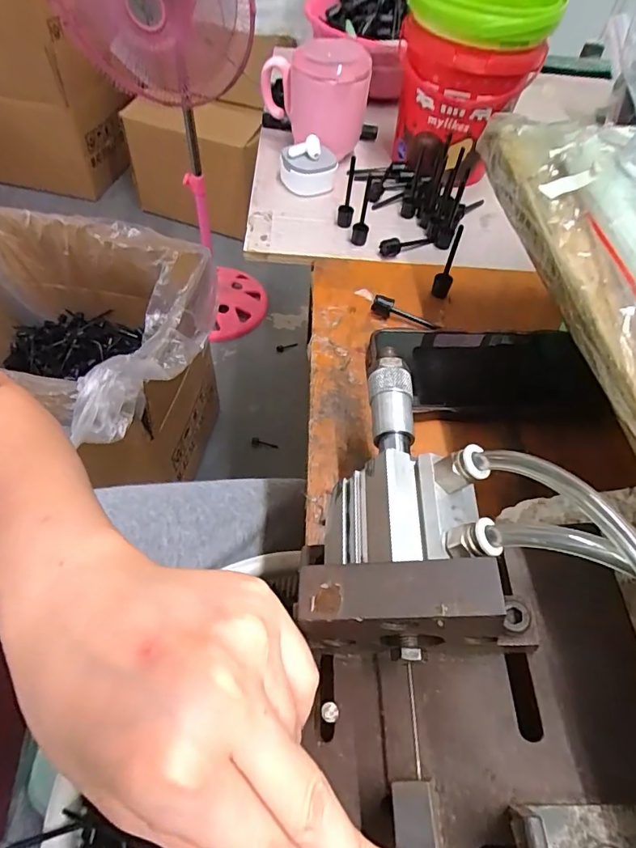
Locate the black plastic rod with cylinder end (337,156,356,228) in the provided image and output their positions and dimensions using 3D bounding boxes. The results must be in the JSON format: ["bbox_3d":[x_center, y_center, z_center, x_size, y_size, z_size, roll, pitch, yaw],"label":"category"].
[{"bbox_3d":[0.028,-0.212,0.440,0.015,0.066,0.015,7,55,-1],"label":"black plastic rod with cylinder end"}]

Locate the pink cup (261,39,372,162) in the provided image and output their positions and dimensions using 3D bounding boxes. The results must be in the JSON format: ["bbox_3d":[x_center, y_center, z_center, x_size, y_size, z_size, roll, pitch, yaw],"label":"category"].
[{"bbox_3d":[-0.004,-0.332,0.498,0.102,0.094,0.080,-1,56,-6],"label":"pink cup"}]

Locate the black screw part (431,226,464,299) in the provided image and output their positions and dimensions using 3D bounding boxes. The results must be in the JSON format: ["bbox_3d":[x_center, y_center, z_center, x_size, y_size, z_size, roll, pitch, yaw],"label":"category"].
[{"bbox_3d":[0.106,-0.130,0.385,0.014,0.060,0.018,19,56,8],"label":"black screw part"}]

